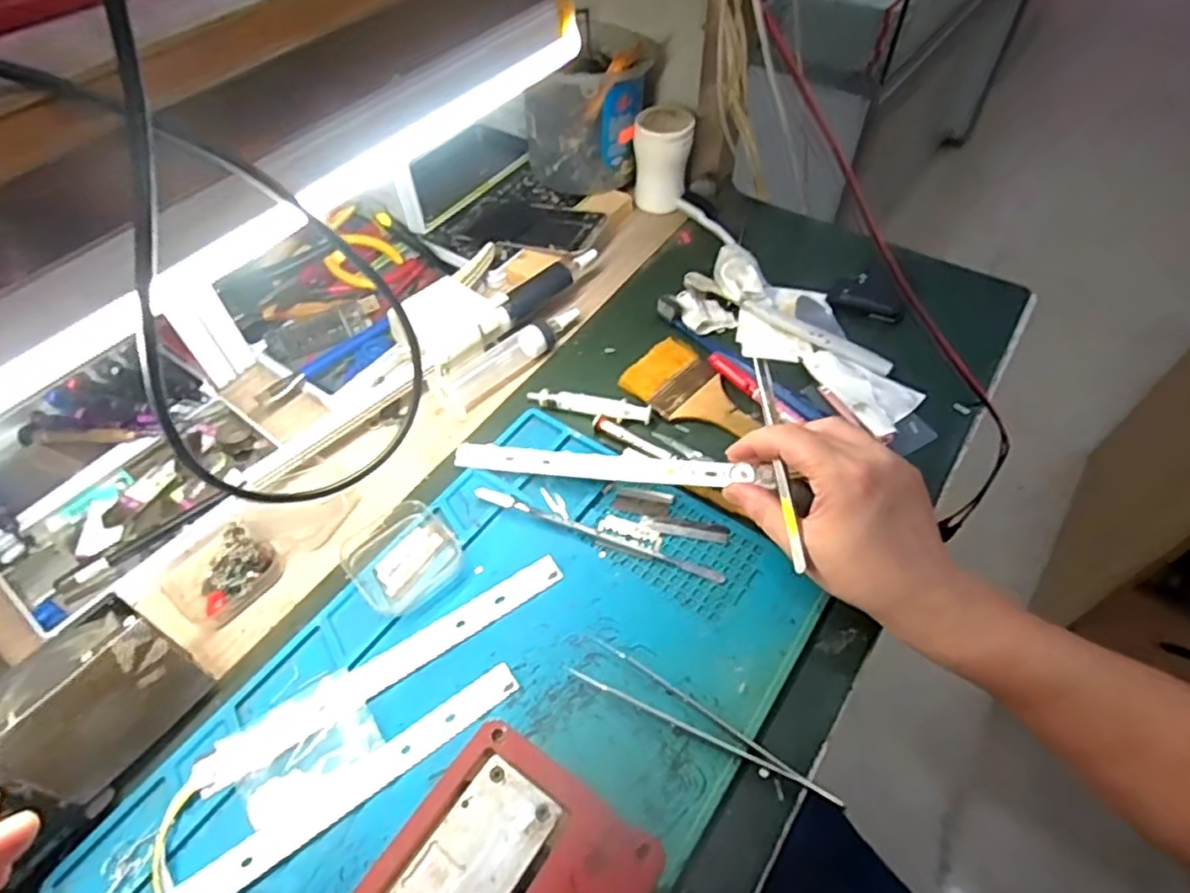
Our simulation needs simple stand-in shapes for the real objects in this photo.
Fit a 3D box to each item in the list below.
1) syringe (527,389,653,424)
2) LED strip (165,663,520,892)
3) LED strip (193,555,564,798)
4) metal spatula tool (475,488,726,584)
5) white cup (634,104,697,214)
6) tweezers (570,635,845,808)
[{"bbox_3d":[-0.004,-0.030,0.503,0.093,0.008,0.018,7,53,7],"label":"syringe"},{"bbox_3d":[-0.137,0.183,0.344,0.217,0.011,0.020,-31,58,-21],"label":"LED strip"},{"bbox_3d":[-0.116,0.124,0.383,0.218,0.012,0.022,-28,57,-19],"label":"LED strip"},{"bbox_3d":[0.001,0.057,0.435,0.170,0.009,0.008,17,55,14],"label":"metal spatula tool"},{"bbox_3d":[0.064,-0.273,0.640,0.054,0.085,0.047,3,52,4],"label":"white cup"},{"bbox_3d":[0.056,0.150,0.359,0.149,0.011,0.025,28,58,21],"label":"tweezers"}]

